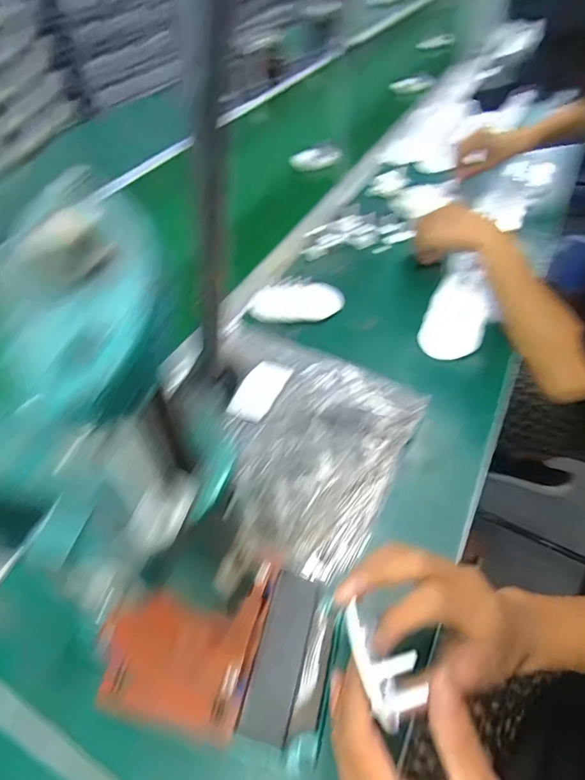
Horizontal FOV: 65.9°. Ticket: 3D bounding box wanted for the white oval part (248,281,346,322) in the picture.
[{"bbox_3d":[0.006,-0.118,0.621,0.127,0.025,0.060,-5,48,-1],"label":"white oval part"}]

